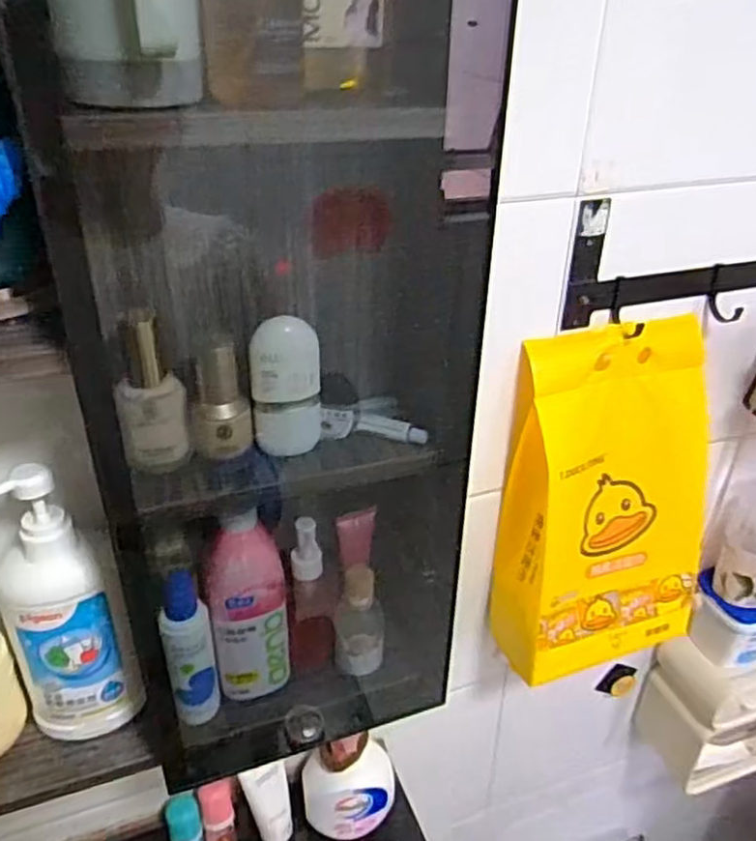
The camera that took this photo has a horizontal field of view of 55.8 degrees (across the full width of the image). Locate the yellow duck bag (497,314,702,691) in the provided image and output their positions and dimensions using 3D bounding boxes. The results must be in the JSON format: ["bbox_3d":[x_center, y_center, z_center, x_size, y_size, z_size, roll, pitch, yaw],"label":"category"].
[{"bbox_3d":[0.240,0.087,0.735,0.208,0.346,0.100,-13,33,-19],"label":"yellow duck bag"}]

